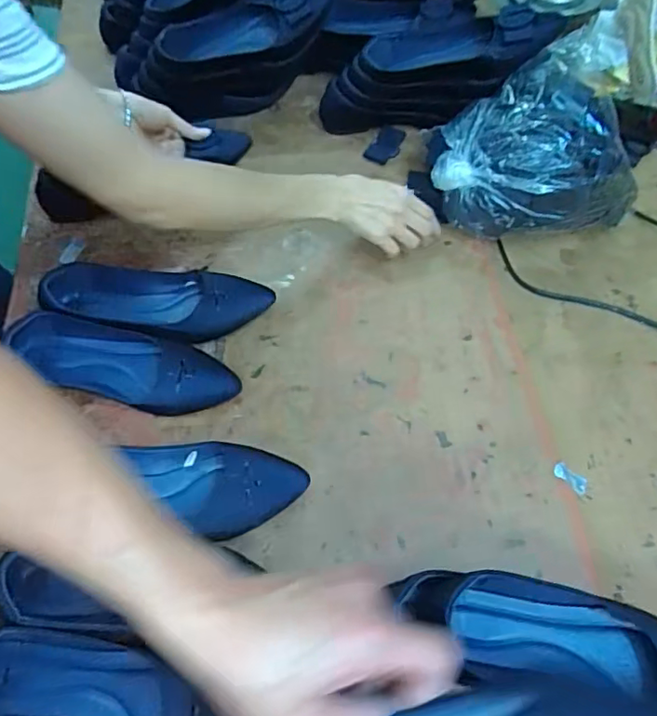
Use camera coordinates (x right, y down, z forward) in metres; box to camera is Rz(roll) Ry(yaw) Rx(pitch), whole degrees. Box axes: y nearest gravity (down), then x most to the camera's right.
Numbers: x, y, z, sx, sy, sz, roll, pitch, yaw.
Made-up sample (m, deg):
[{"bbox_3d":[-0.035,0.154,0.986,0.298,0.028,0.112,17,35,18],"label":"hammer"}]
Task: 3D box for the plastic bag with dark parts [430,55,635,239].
[{"bbox_3d":[0.244,-0.239,0.706,0.222,0.152,0.192,-22,62,-11],"label":"plastic bag with dark parts"}]

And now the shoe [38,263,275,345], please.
[{"bbox_3d":[-0.198,-0.066,0.658,0.252,0.047,0.091,2,59,0],"label":"shoe"}]

